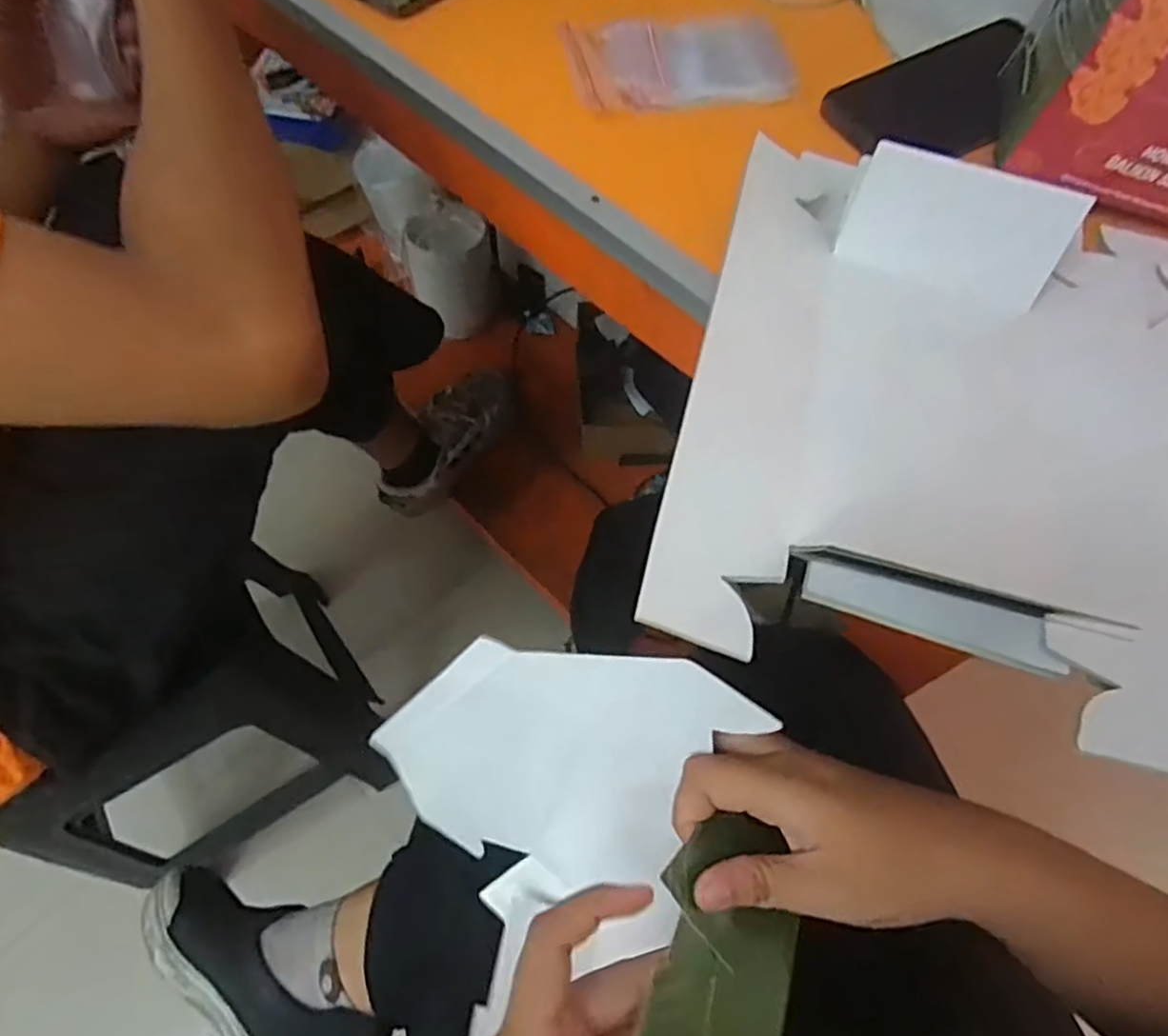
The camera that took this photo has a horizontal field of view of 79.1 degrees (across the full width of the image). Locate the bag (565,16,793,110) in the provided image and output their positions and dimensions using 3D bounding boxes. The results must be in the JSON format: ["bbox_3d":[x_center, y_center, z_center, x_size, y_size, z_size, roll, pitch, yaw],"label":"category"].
[{"bbox_3d":[0.063,-0.299,0.459,0.143,0.007,0.082,-10,62,-7],"label":"bag"}]

